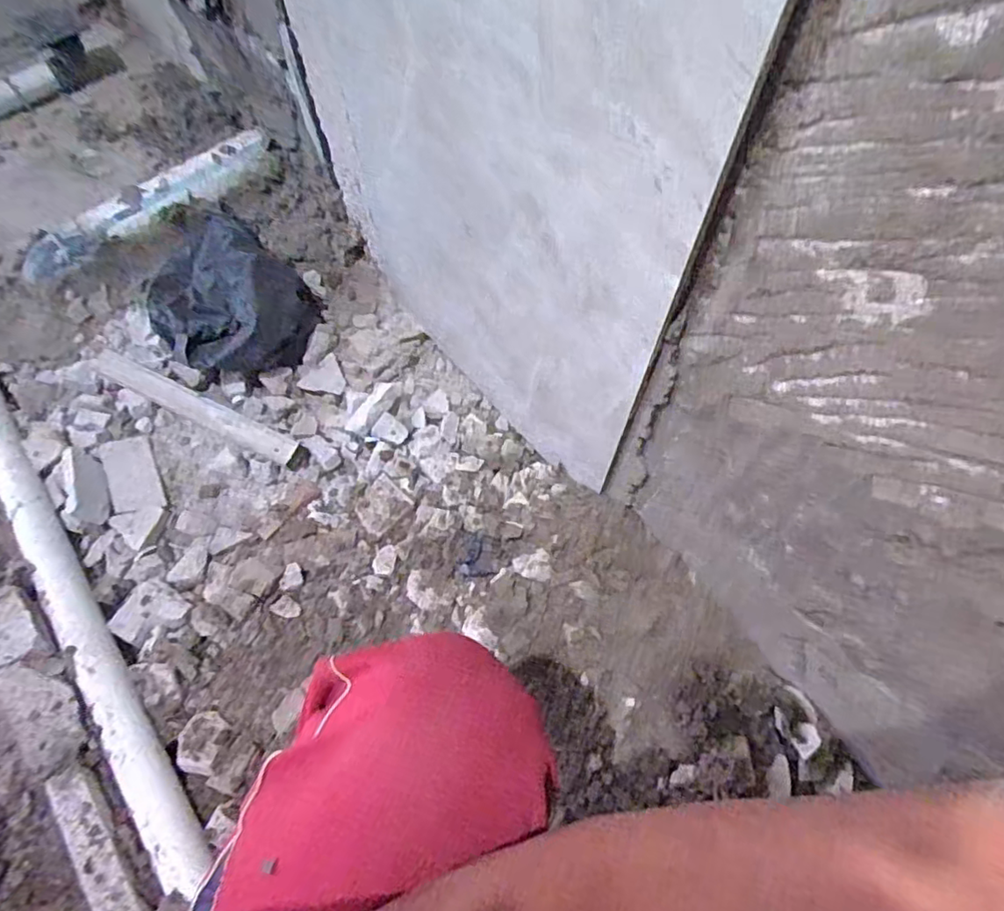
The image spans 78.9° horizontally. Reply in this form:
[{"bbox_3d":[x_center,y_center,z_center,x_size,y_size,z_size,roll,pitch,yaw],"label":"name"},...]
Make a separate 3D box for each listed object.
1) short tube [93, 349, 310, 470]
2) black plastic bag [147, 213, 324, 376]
[{"bbox_3d":[-0.413,-0.067,0.817,0.345,0.025,0.037,24,66,12],"label":"short tube"},{"bbox_3d":[-0.399,-0.221,0.868,0.244,0.104,0.192,36,69,17],"label":"black plastic bag"}]

